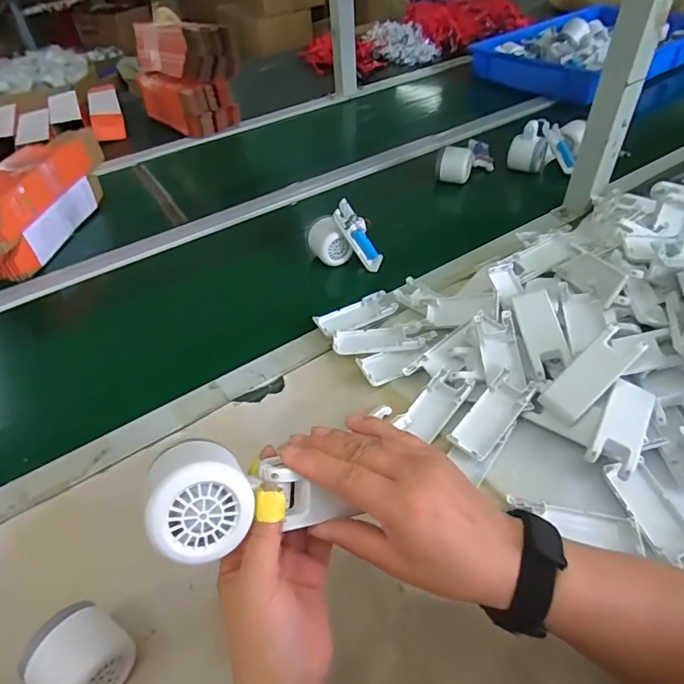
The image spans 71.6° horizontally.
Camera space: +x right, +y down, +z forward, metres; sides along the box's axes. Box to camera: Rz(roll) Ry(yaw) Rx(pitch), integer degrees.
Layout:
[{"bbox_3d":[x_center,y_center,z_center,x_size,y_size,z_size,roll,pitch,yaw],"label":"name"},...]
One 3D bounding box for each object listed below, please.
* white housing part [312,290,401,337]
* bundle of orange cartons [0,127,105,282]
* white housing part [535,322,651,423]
[{"bbox_3d":[0.019,-0.036,0.611,0.106,0.012,0.043,-24,48,-18],"label":"white housing part"},{"bbox_3d":[-0.487,-0.225,0.748,0.097,0.115,0.278,5,46,10],"label":"bundle of orange cartons"},{"bbox_3d":[0.245,0.033,0.466,0.103,0.014,0.040,-49,51,9],"label":"white housing part"}]

